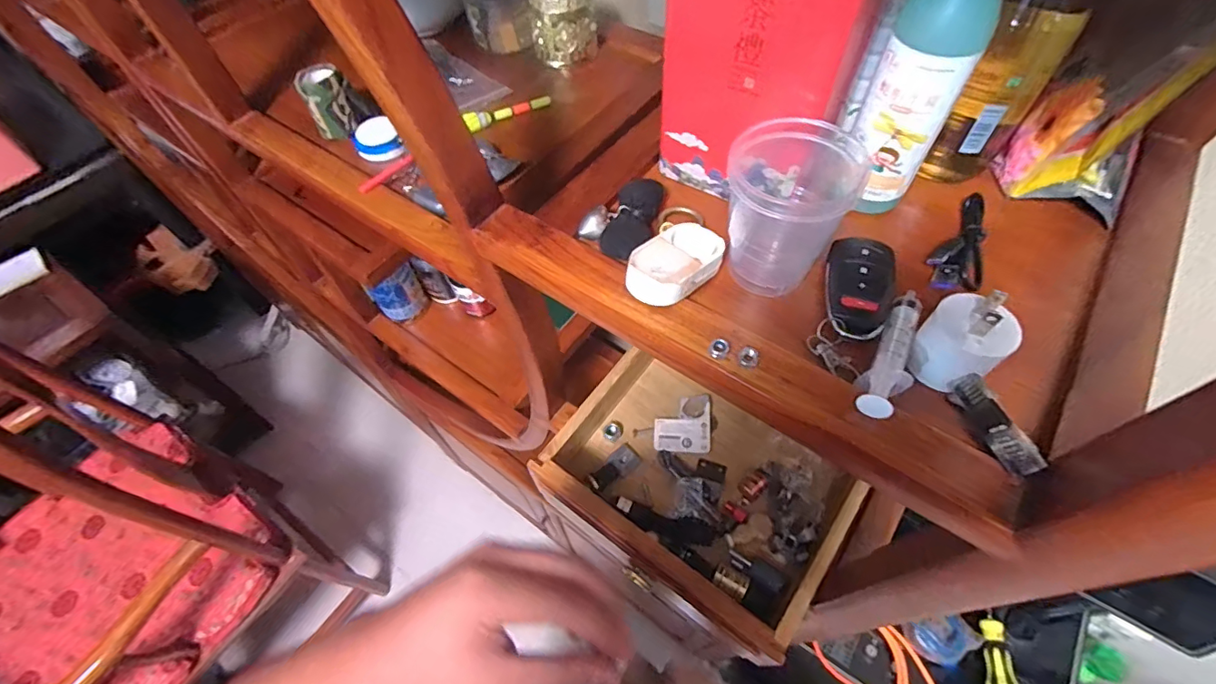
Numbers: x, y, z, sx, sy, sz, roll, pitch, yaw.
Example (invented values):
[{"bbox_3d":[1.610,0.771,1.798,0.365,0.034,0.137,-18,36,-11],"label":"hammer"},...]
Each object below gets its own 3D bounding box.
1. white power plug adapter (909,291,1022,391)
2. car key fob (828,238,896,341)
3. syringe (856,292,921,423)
[{"bbox_3d":[0.164,-0.003,0.235,0.032,0.045,0.033,-1,57,2],"label":"white power plug adapter"},{"bbox_3d":[0.136,-0.031,0.275,0.034,0.012,0.061,9,58,9],"label":"car key fob"},{"bbox_3d":[0.141,0.003,0.249,0.019,0.010,0.081,29,63,20],"label":"syringe"}]

